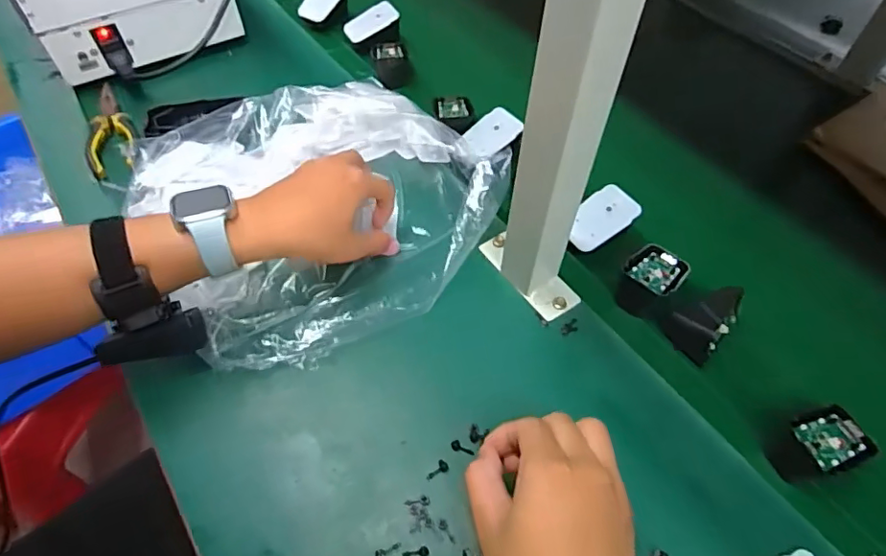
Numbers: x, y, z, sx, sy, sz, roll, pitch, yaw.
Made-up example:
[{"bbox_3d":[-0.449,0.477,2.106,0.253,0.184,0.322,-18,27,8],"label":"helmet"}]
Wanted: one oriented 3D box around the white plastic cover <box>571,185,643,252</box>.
[{"bbox_3d":[0.145,-0.056,0.497,0.070,0.004,0.042,-36,70,-6],"label":"white plastic cover"}]

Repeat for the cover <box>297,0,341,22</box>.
[{"bbox_3d":[-0.163,-0.374,0.722,0.037,0.066,0.017,35,12,-26],"label":"cover"}]

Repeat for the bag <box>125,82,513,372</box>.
[{"bbox_3d":[-0.120,-0.081,0.503,0.314,0.061,0.290,-29,62,-22],"label":"bag"}]

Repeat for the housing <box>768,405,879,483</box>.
[{"bbox_3d":[0.282,0.123,0.398,0.063,0.041,0.041,-16,58,-14],"label":"housing"}]

